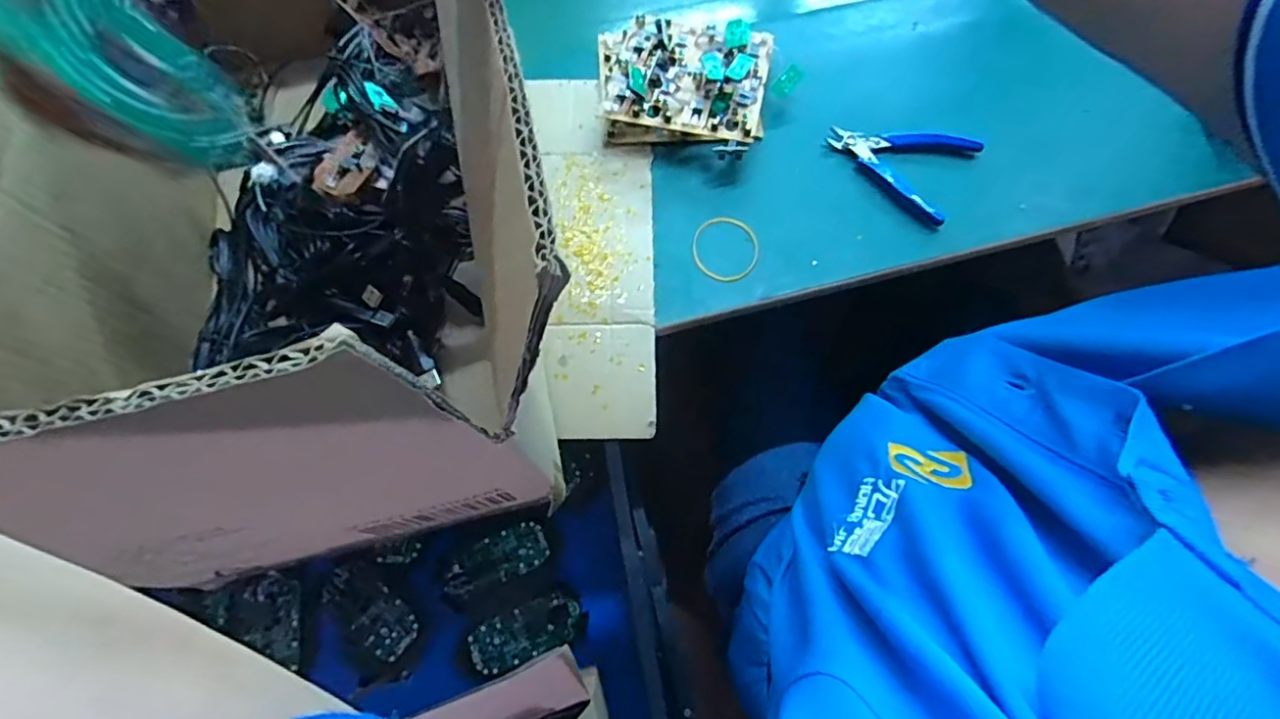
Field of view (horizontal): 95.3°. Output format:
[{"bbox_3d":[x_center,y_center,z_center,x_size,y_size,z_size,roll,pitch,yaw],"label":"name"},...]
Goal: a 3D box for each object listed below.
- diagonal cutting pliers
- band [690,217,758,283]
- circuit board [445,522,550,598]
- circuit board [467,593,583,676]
[{"bbox_3d":[0.223,-0.175,0.505,0.114,0.018,0.089,29,70,14],"label":"diagonal cutting pliers"},{"bbox_3d":[0.070,-0.092,0.480,0.055,0.004,0.057,-1,66,2],"label":"band"},{"bbox_3d":[-0.132,0.186,0.541,0.094,0.009,0.042,-23,69,-27],"label":"circuit board"},{"bbox_3d":[-0.103,0.246,0.524,0.100,0.007,0.043,-23,67,-8],"label":"circuit board"}]

